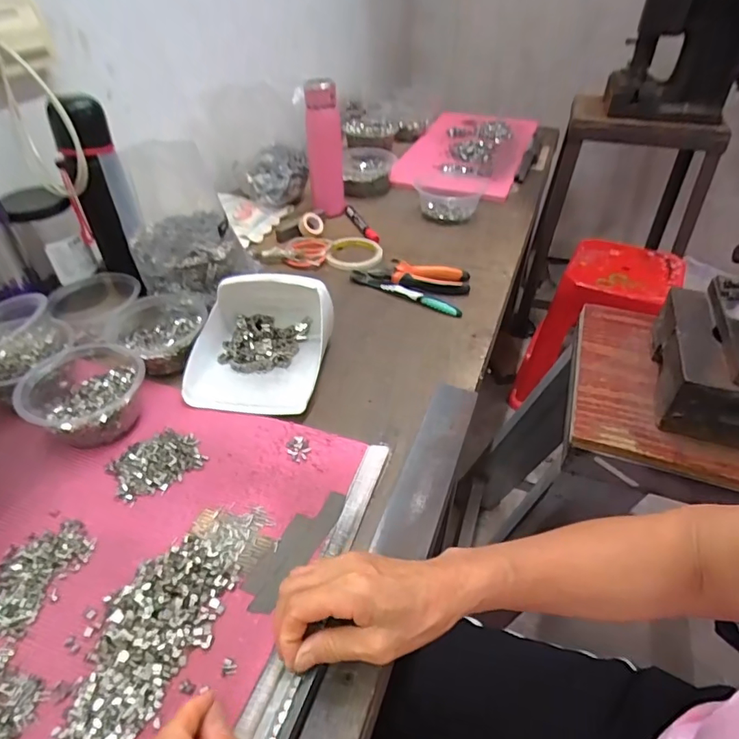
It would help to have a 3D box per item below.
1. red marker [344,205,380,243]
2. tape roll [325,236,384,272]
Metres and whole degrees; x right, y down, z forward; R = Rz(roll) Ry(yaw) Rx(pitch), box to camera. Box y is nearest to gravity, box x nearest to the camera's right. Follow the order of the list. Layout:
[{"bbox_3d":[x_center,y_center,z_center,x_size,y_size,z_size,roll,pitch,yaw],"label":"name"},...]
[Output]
[{"bbox_3d":[-0.016,-0.267,0.898,0.018,0.016,0.149,-13,44,-17],"label":"red marker"},{"bbox_3d":[-0.021,-0.196,0.826,0.096,0.013,0.096,1,42,-1],"label":"tape roll"}]

